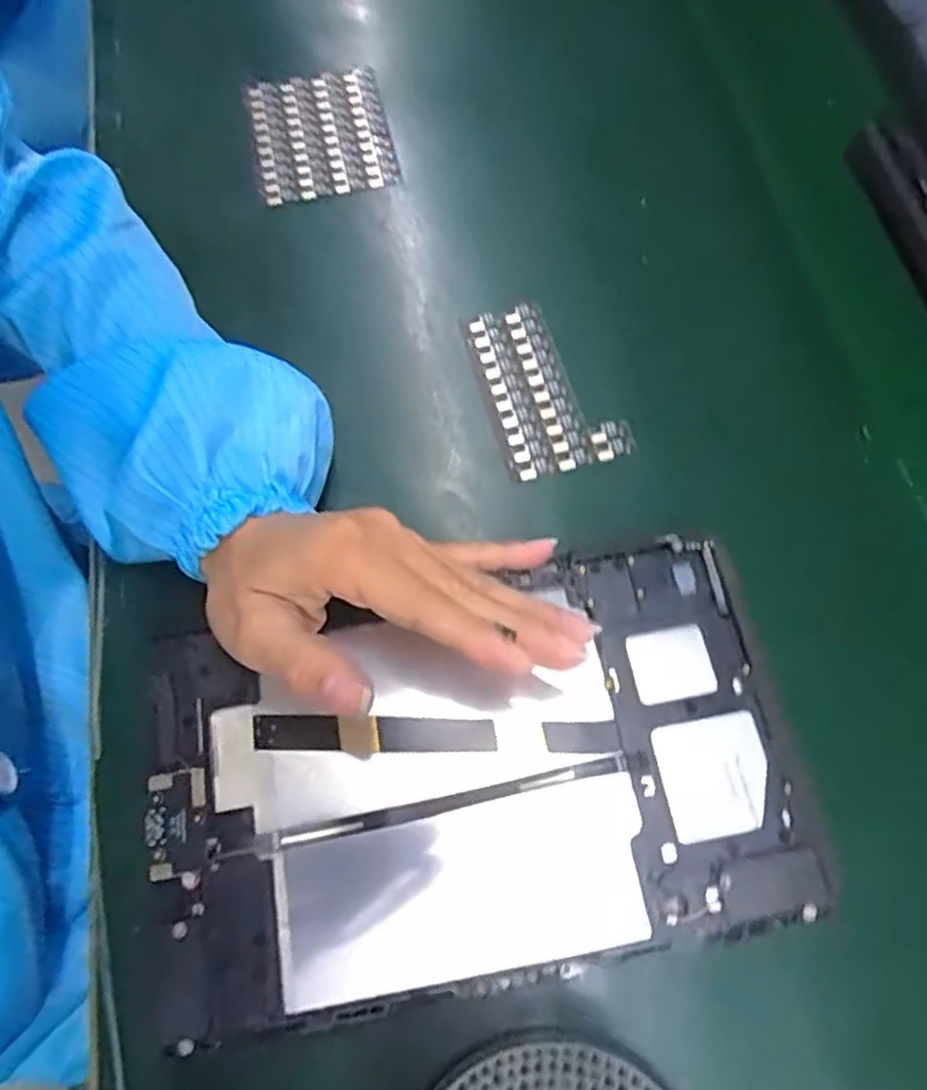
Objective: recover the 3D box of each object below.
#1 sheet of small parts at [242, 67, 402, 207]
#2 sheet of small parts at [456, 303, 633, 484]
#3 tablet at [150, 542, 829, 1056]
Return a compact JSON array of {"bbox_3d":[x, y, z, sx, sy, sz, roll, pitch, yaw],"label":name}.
[{"bbox_3d":[-0.088,-0.252,0.438,0.083,0.009,0.098,-12,68,-2],"label":"sheet of small parts"},{"bbox_3d":[0.041,-0.082,0.365,0.058,0.006,0.097,-16,68,-4],"label":"sheet of small parts"},{"bbox_3d":[0.002,0.086,0.276,0.234,0.011,0.145,-10,68,-1],"label":"tablet"}]

